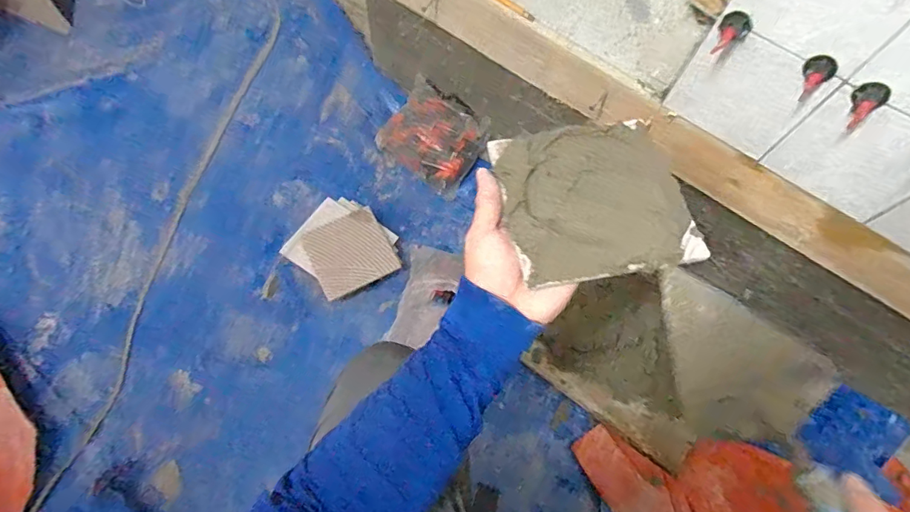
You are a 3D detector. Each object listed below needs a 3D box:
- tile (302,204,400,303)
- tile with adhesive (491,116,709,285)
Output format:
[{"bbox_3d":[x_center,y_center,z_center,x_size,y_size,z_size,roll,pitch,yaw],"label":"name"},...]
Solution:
[{"bbox_3d":[-0.203,-0.010,0.920,0.148,0.015,0.150,-27,72,-13],"label":"tile"},{"bbox_3d":[0.114,-0.051,0.392,0.147,0.029,0.139,-7,69,-4],"label":"tile with adhesive"}]

